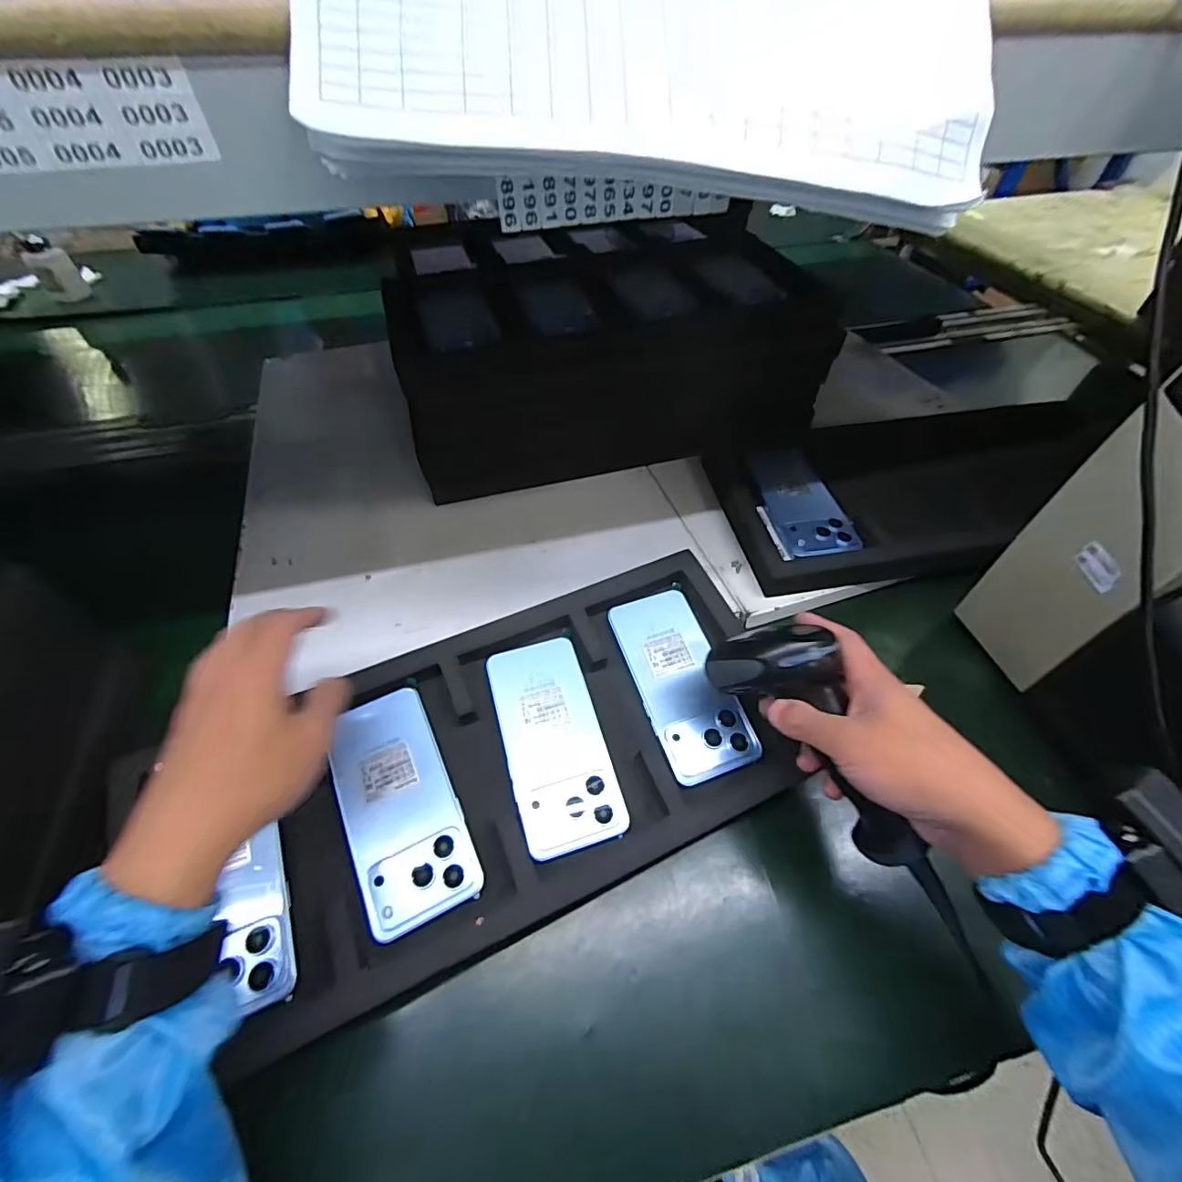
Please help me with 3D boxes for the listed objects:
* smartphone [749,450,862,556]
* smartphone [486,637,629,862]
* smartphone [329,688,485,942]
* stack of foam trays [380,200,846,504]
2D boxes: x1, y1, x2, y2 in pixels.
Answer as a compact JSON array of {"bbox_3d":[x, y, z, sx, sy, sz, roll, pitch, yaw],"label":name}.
[{"bbox_3d":[0.228,-0.105,0.560,0.076,0.014,0.162,-7,52,-6],"label":"smartphone"},{"bbox_3d":[-0.028,0.113,0.395,0.076,0.008,0.156,-14,63,-10],"label":"smartphone"},{"bbox_3d":[-0.136,0.149,0.363,0.075,0.008,0.153,-20,65,-15],"label":"smartphone"},{"bbox_3d":[0.005,-0.331,0.670,0.474,0.152,0.386,-11,52,-9],"label":"stack of foam trays"}]

